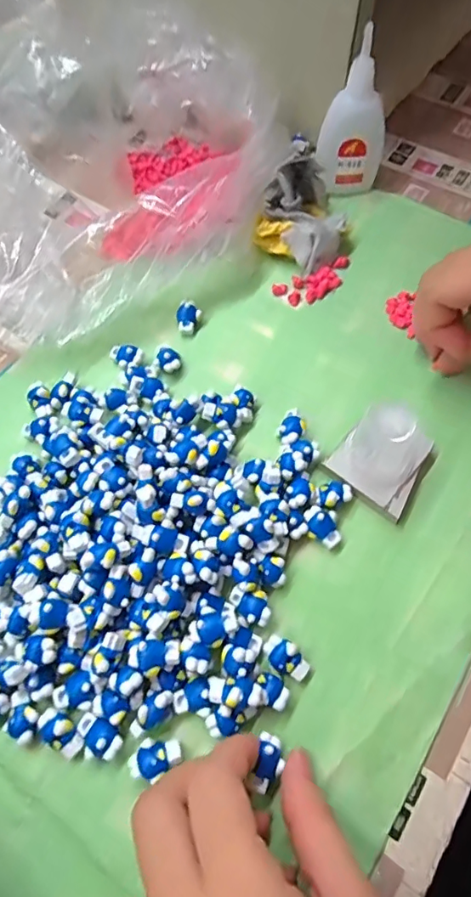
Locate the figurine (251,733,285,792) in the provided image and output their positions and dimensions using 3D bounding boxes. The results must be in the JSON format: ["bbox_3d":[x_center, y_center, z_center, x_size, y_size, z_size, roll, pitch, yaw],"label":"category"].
[{"bbox_3d":[0.014,0.132,0.206,0.011,0.009,0.021,15,63,9],"label":"figurine"}]

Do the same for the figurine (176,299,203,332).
[{"bbox_3d":[-0.030,-0.085,0.317,0.016,0.008,0.020,-11,65,-3],"label":"figurine"}]

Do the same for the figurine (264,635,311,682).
[{"bbox_3d":[0.023,0.096,0.225,0.013,0.010,0.022,-40,69,-16],"label":"figurine"}]

